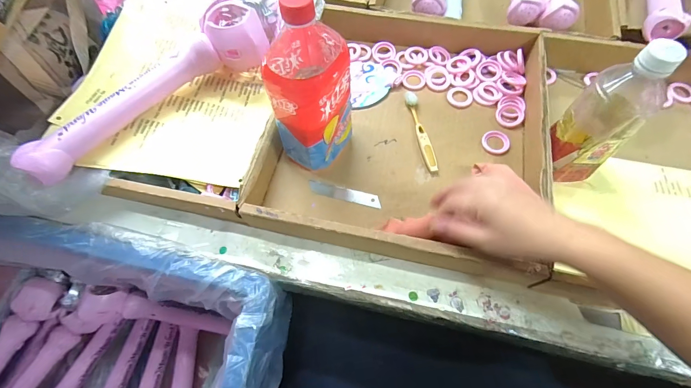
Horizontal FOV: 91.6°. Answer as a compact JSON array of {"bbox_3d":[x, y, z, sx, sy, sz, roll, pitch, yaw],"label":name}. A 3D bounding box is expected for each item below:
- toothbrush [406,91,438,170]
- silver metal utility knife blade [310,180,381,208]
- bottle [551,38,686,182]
[{"bbox_3d":[0.108,-0.092,0.480,0.018,0.007,0.136,-9,65,-2],"label":"toothbrush"},{"bbox_3d":[-0.001,-0.001,0.444,0.095,0.004,0.018,11,66,8],"label":"silver metal utility knife blade"},{"bbox_3d":[0.288,-0.084,0.372,0.077,0.182,0.066,-36,68,-14],"label":"bottle"}]

